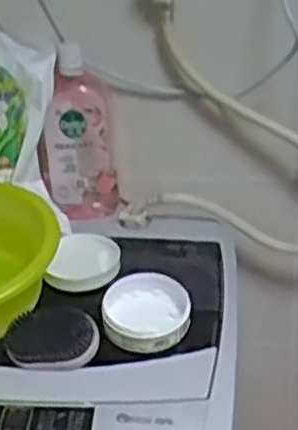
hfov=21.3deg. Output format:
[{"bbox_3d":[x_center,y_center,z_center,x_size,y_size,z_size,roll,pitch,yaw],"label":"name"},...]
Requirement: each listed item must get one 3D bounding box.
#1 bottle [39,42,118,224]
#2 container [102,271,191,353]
[{"bbox_3d":[-0.101,-0.099,1.072,0.070,0.233,0.060,14,31,31],"label":"bottle"},{"bbox_3d":[-0.003,0.111,0.938,0.106,0.029,0.106,6,39,-5],"label":"container"}]

